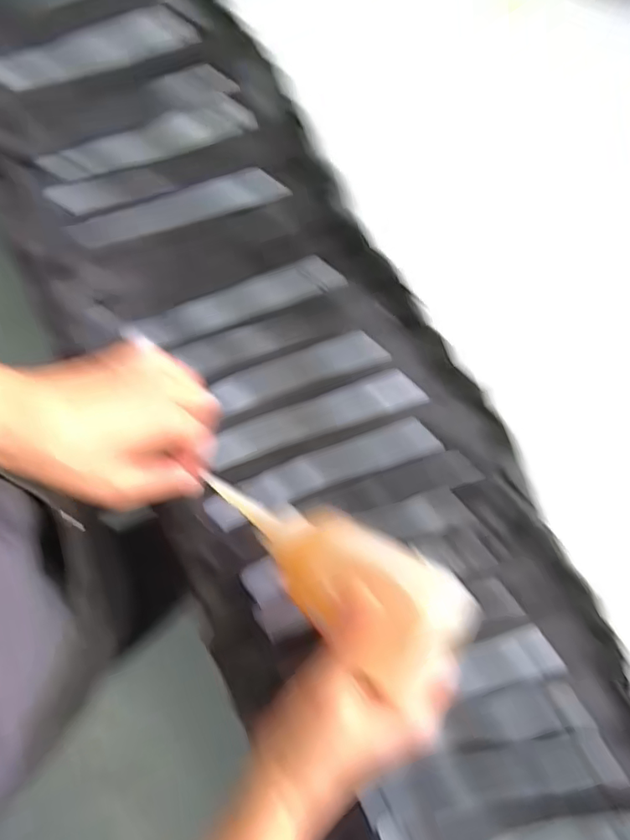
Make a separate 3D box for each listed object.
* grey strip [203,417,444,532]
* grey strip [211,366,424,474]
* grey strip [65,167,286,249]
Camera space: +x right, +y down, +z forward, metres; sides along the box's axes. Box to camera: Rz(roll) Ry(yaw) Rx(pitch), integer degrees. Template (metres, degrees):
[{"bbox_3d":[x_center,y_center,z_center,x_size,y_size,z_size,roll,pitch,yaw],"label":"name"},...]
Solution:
[{"bbox_3d":[0.004,0.037,0.374,0.161,0.008,0.028,-21,81,2],"label":"grey strip"},{"bbox_3d":[-0.001,-0.001,0.380,0.150,0.009,0.029,-20,75,3],"label":"grey strip"},{"bbox_3d":[-0.102,-0.161,0.406,0.157,0.019,0.031,-18,81,3],"label":"grey strip"}]

